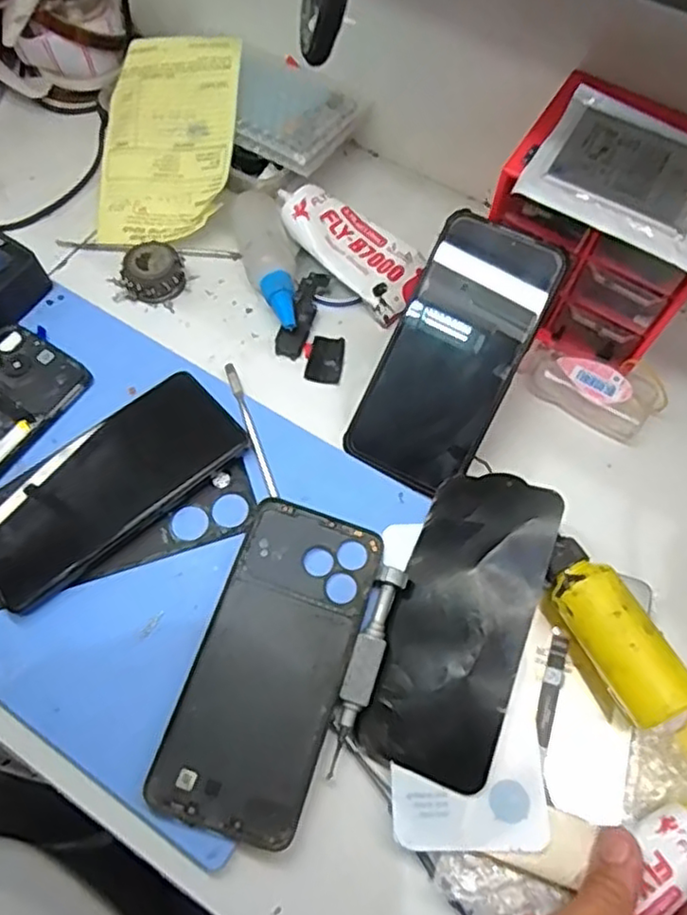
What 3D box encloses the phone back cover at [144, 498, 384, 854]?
[{"bbox_3d":[-0.037,0.107,0.350,0.077,0.008,0.168,18,66,6],"label":"phone back cover"}]

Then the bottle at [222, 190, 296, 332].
[{"bbox_3d":[-0.053,-0.141,0.461,0.036,0.034,0.109,-18,67,-10],"label":"bottle"}]

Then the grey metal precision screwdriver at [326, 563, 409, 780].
[{"bbox_3d":[0.011,0.111,0.346,0.016,0.013,0.107,19,66,6],"label":"grey metal precision screwdriver"}]

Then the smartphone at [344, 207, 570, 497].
[{"bbox_3d":[0.066,-0.062,0.398,0.074,0.006,0.163,28,95,11],"label":"smartphone"}]

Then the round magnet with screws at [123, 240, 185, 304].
[{"bbox_3d":[-0.134,-0.131,0.465,0.040,0.023,0.037,1,65,-2],"label":"round magnet with screws"}]

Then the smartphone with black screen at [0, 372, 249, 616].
[{"bbox_3d":[-0.140,0.014,0.387,0.161,0.015,0.077,-35,71,-17],"label":"smartphone with black screen"}]

